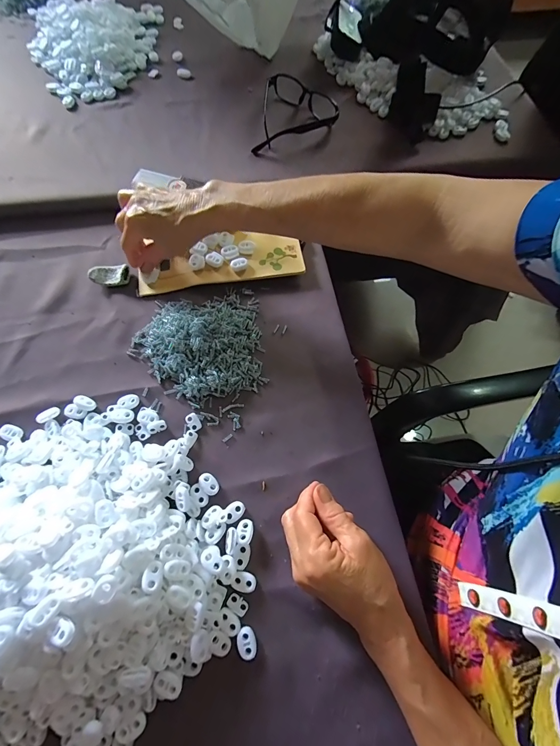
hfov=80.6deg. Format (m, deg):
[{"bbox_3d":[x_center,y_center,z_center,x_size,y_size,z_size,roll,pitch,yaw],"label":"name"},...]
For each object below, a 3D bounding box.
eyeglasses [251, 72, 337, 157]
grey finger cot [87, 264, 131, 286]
[{"bbox_3d":[0.027,-0.388,0.497,0.115,0.032,0.153,8,69,2],"label":"eyeglasses"},{"bbox_3d":[-0.210,-0.120,0.407,0.045,0.011,0.027,-5,69,-3],"label":"grey finger cot"}]

